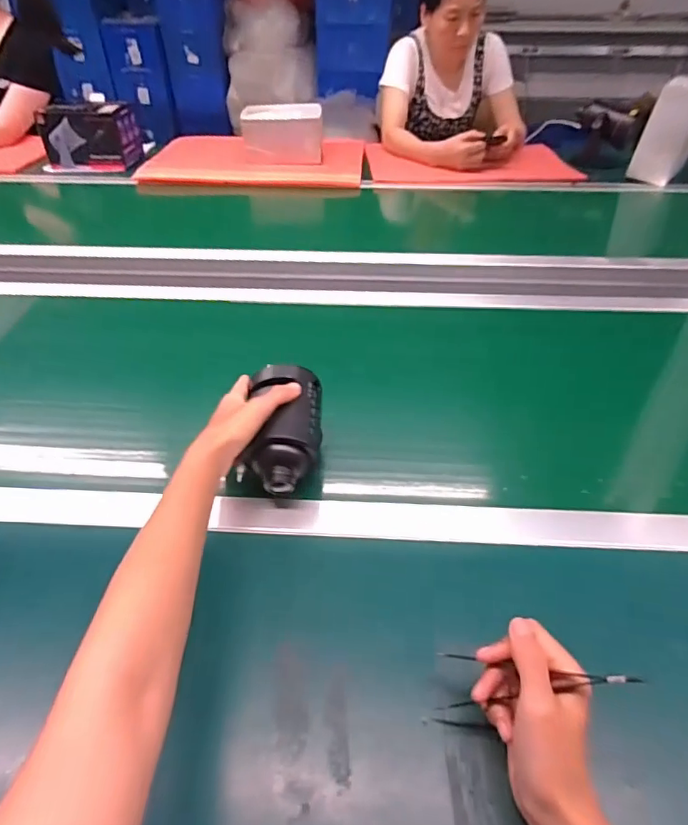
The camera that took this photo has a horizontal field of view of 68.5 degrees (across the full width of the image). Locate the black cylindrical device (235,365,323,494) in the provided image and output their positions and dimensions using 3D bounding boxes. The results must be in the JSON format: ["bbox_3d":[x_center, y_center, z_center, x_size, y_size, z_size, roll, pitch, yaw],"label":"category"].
[{"bbox_3d":[-0.060,0.015,0.511,0.069,0.067,0.135,3,59,4],"label":"black cylindrical device"}]

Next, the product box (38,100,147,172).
[{"bbox_3d":[-0.673,-0.748,1.363,0.222,0.141,0.135,3,42,4],"label":"product box"}]

